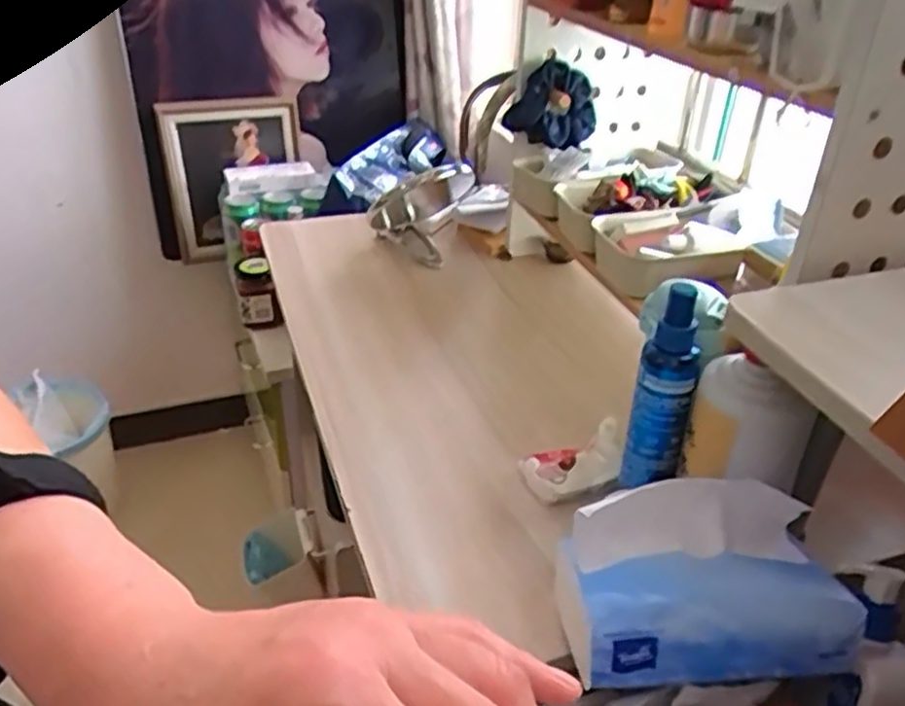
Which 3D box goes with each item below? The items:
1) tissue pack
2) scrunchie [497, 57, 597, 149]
[{"bbox_3d":[0.154,0.135,0.459,0.170,0.076,0.094,0,33,-3],"label":"tissue pack"},{"bbox_3d":[0.121,-0.304,0.926,0.111,0.099,0.039,-1,33,-5],"label":"scrunchie"}]

